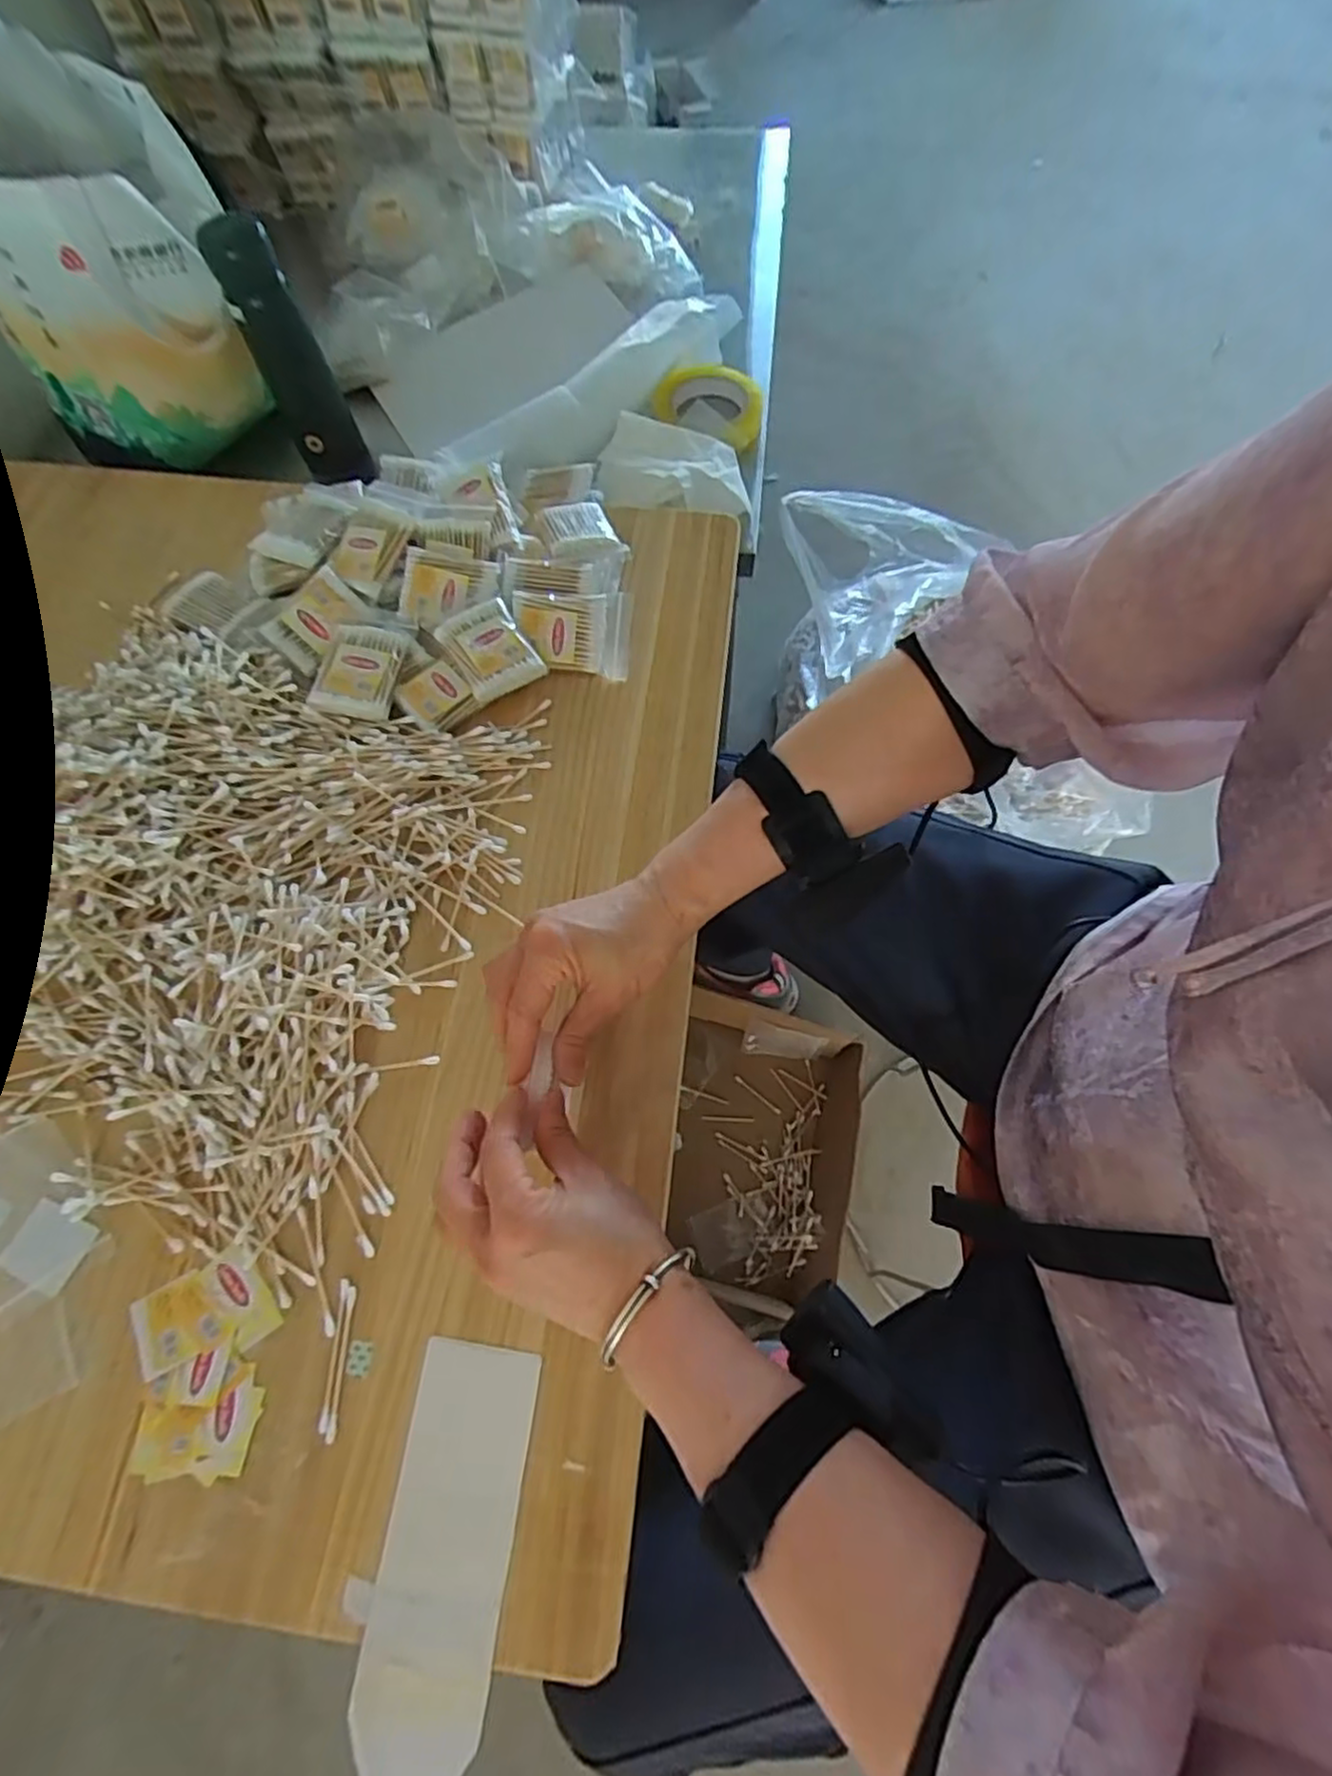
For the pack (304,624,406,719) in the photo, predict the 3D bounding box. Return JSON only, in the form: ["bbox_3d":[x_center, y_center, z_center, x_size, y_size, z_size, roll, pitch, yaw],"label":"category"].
[{"bbox_3d":[-0.232,-0.168,0.551,0.054,0.017,0.074,7,68,6],"label":"pack"}]

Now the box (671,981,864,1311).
[{"bbox_3d":[0.118,0.314,0.878,0.226,0.083,0.334,7,68,6],"label":"box"}]

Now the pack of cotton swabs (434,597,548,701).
[{"bbox_3d":[-0.137,-0.185,0.559,0.056,0.021,0.071,-31,69,-10],"label":"pack of cotton swabs"}]

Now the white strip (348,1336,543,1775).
[{"bbox_3d":[-0.113,0.343,0.370,0.065,0.004,0.185,5,66,6],"label":"white strip"}]

